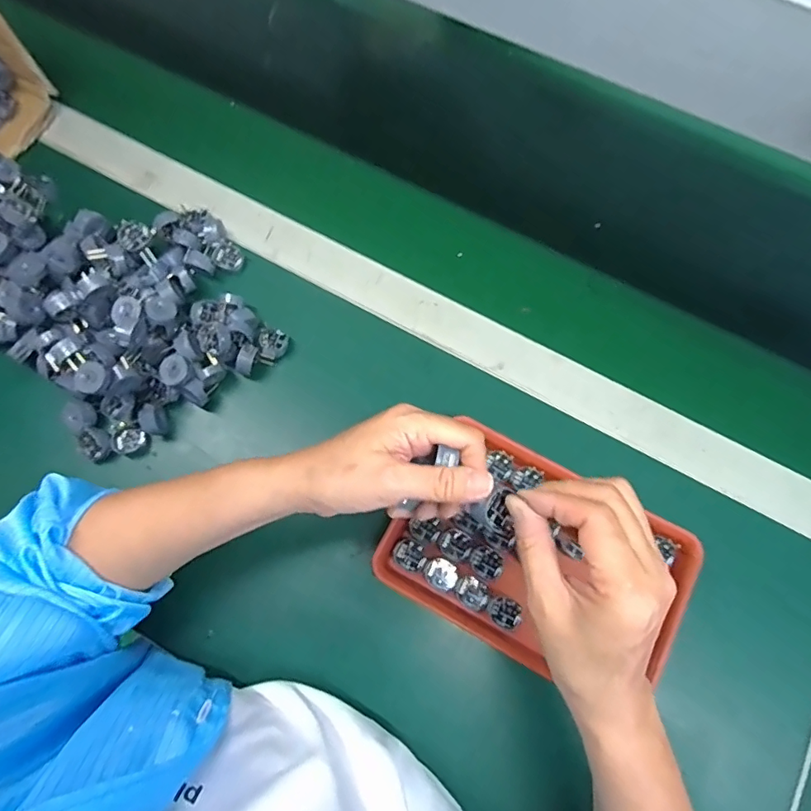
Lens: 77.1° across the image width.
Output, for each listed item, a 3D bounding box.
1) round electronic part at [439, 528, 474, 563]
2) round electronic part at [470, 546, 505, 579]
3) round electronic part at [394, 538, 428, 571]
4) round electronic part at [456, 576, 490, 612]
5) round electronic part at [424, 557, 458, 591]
[{"bbox_3d":[0.043,0.118,0.431,0.028,0.004,0.025,34,74,10],"label":"round electronic part"},{"bbox_3d":[0.068,0.132,0.428,0.028,0.004,0.023,35,74,10],"label":"round electronic part"},{"bbox_3d":[0.004,0.127,0.431,0.028,0.004,0.022,41,76,12],"label":"round electronic part"},{"bbox_3d":[0.056,0.155,0.421,0.027,0.004,0.023,35,75,10],"label":"round electronic part"},{"bbox_3d":[0.030,0.141,0.427,0.027,0.004,0.023,34,74,10],"label":"round electronic part"}]

